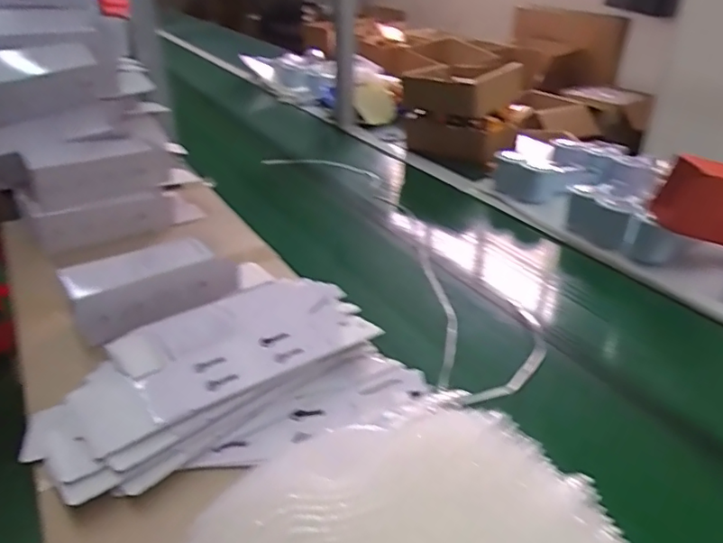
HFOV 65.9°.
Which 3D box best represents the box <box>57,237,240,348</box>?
[{"bbox_3d":[-0.247,0.013,0.672,0.190,0.073,0.060,-21,37,-32],"label":"box"}]

